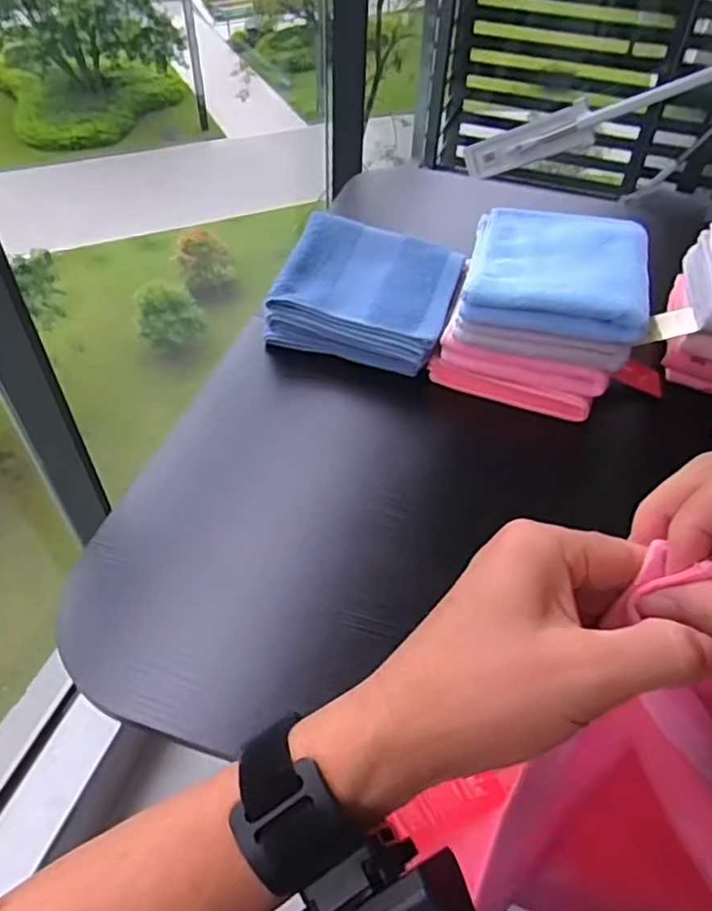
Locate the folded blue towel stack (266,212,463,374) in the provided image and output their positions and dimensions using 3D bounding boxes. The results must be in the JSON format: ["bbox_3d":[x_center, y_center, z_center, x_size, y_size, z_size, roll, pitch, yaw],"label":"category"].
[{"bbox_3d":[0.014,-0.178,0.698,0.180,0.078,0.146,15,49,11],"label":"folded blue towel stack"}]

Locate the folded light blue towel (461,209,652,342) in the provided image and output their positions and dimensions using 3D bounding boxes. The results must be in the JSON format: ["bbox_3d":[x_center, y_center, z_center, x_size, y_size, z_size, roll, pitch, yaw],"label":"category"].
[{"bbox_3d":[0.199,-0.193,0.632,0.165,0.047,0.191,13,49,9],"label":"folded light blue towel"}]

